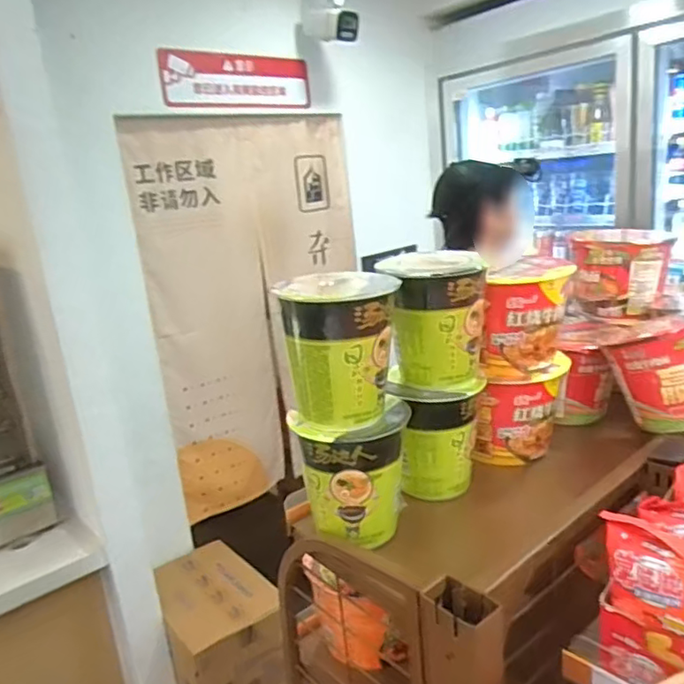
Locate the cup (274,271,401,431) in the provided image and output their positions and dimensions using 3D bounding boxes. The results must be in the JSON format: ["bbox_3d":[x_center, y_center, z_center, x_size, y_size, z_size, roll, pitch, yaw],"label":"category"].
[{"bbox_3d":[0.003,0.003,0.549,0.095,0.124,0.095,-7,16,2],"label":"cup"}]

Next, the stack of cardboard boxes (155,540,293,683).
[{"bbox_3d":[-0.289,0.901,1.621,0.272,0.607,0.339,-13,17,-19],"label":"stack of cardboard boxes"}]

